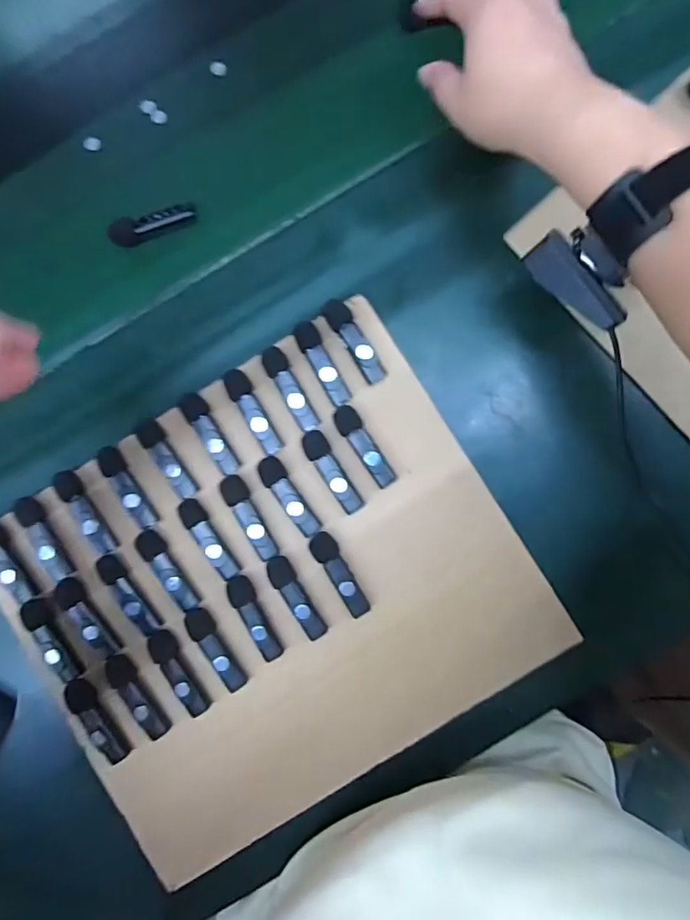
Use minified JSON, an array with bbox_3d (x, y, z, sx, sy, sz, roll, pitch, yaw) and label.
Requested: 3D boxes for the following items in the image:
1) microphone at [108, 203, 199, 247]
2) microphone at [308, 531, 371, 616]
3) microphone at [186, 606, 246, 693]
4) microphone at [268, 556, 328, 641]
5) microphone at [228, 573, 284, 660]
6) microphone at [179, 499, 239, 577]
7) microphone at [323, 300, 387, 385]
[{"bbox_3d":[-0.148,-0.181,0.389,0.069,0.022,0.017,-15,85,3],"label":"microphone"},{"bbox_3d":[-0.004,0.082,0.361,0.018,0.013,0.065,-28,84,1],"label":"microphone"},{"bbox_3d":[-0.092,0.135,0.356,0.015,0.014,0.064,-35,84,1],"label":"microphone"},{"bbox_3d":[-0.035,0.099,0.359,0.017,0.012,0.064,-30,84,1],"label":"microphone"},{"bbox_3d":[-0.065,0.114,0.360,0.017,0.016,0.064,-25,85,2],"label":"microphone"},{"bbox_3d":[-0.098,0.056,0.356,0.017,0.011,0.063,-32,84,1],"label":"microphone"},{"bbox_3d":[0.007,-0.086,0.363,0.018,0.013,0.066,-32,84,1],"label":"microphone"}]

